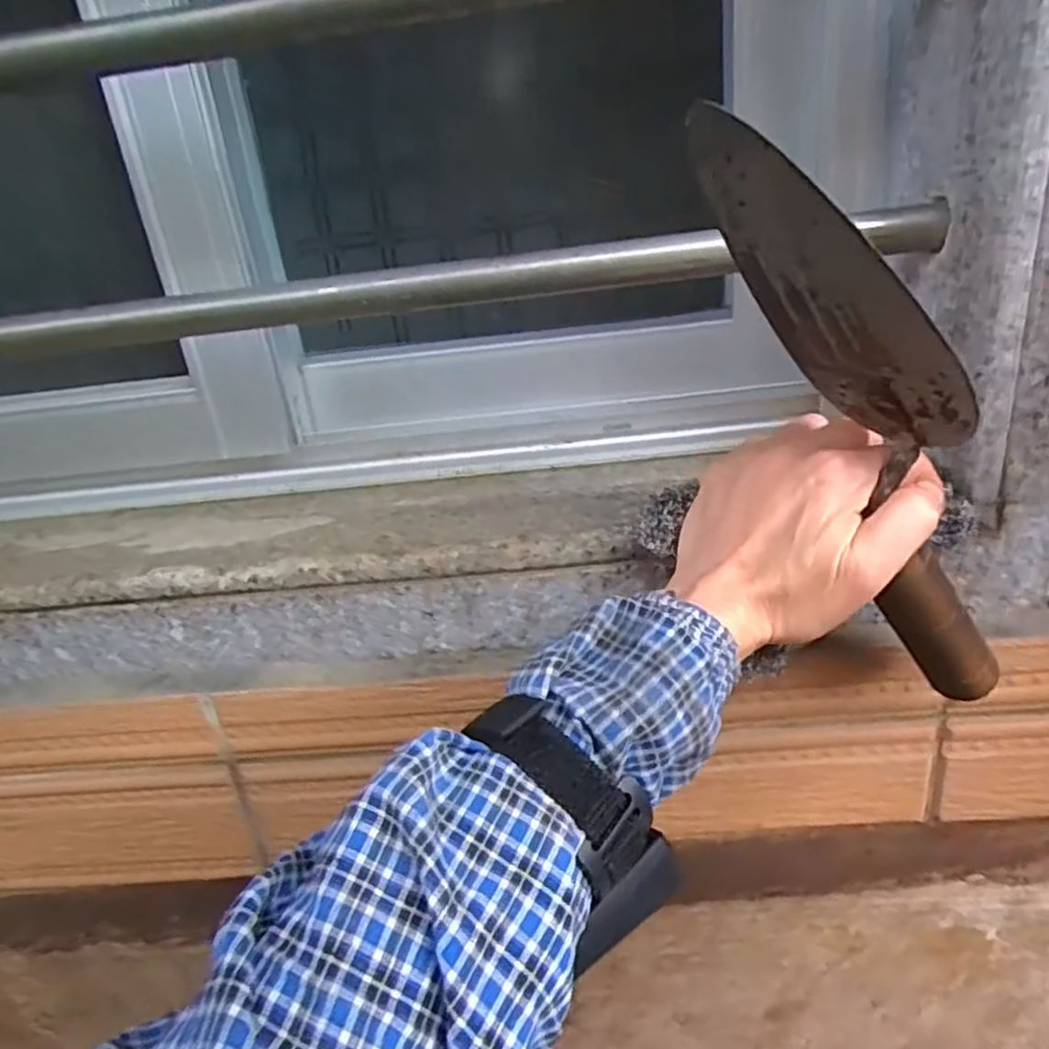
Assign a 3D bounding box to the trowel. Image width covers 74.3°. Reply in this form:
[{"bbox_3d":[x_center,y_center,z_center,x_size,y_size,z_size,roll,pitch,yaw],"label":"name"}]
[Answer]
[{"bbox_3d":[0.139,-0.036,0.279,0.054,0.262,0.070,-27,20,14],"label":"trowel"}]

